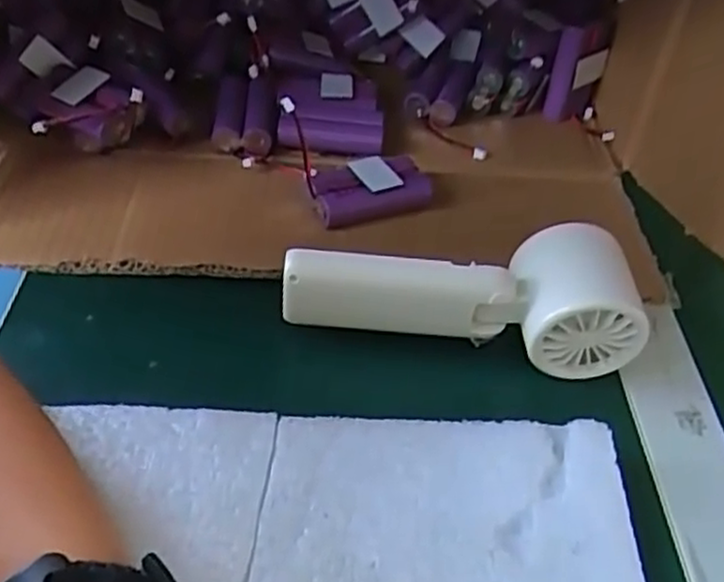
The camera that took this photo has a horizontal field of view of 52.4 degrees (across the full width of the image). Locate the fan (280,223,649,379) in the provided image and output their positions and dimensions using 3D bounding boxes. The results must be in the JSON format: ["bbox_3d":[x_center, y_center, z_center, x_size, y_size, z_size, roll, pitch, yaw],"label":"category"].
[{"bbox_3d":[0.046,-0.002,0.346,0.164,0.047,0.051,3,43,-3],"label":"fan"}]

